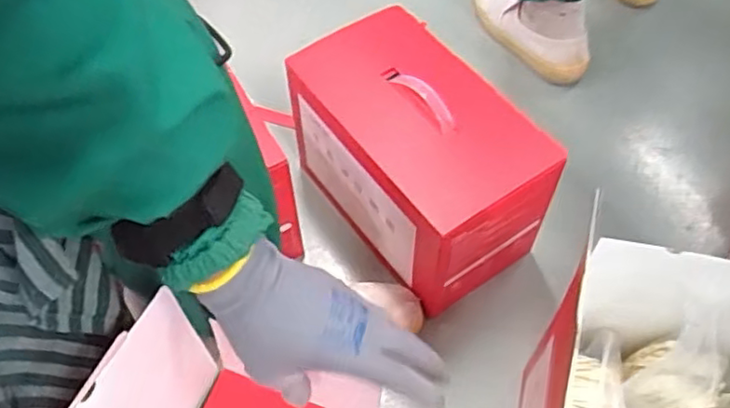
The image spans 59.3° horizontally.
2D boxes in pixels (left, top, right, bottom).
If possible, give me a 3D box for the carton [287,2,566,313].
[{"bbox_3d":[0.064,-0.059,0.774,0.181,0.182,0.299,-30,61,-17],"label":"carton"}]

